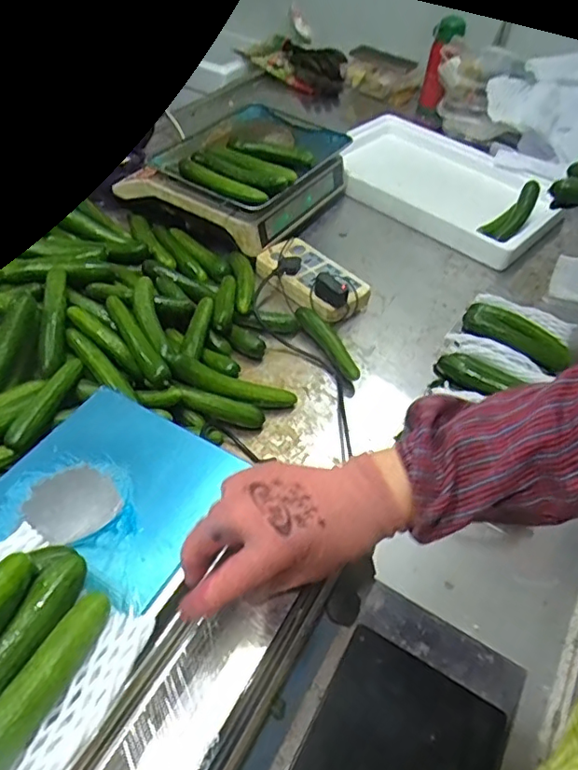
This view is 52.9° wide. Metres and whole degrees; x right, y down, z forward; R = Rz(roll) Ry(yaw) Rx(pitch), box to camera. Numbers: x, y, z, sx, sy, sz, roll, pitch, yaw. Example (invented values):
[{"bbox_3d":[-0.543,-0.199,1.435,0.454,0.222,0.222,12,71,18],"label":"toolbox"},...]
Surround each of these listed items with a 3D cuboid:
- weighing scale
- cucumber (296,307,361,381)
[{"bbox_3d":[-0.090,-0.383,1.050,0.314,0.105,0.319,26,50,16],"label":"weighing scale"},{"bbox_3d":[0.057,-0.061,0.831,0.022,0.029,0.147,-22,54,-25],"label":"cucumber"}]

